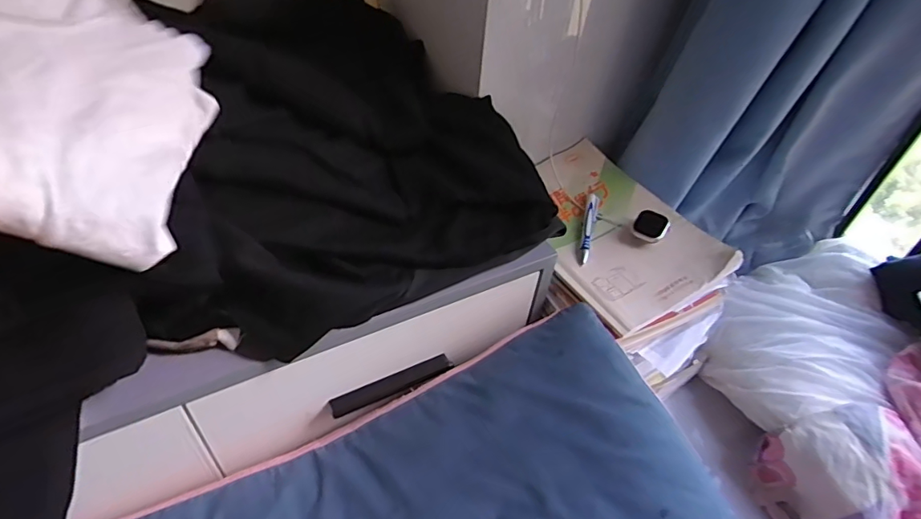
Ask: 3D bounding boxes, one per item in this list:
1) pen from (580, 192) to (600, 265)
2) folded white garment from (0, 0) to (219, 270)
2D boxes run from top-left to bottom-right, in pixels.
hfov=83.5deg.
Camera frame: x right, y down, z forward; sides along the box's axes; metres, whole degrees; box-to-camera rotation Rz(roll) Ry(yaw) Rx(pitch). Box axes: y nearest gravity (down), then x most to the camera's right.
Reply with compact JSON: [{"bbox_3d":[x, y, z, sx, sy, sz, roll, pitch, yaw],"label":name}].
[{"bbox_3d":[0.171,-0.044,0.685,0.017,0.010,0.135,14,44,8],"label":"pen"},{"bbox_3d":[-0.321,-0.113,0.361,0.248,0.124,0.251,14,46,-33],"label":"folded white garment"}]

